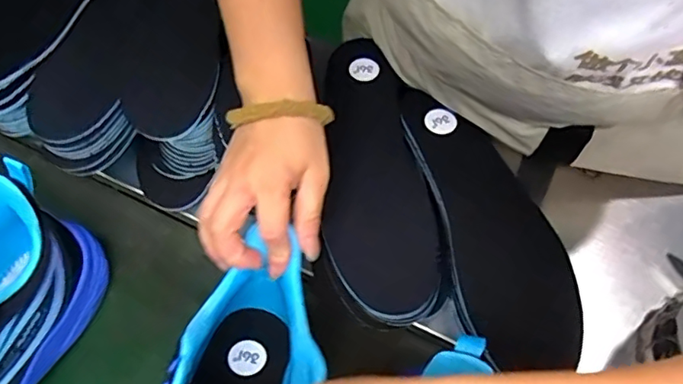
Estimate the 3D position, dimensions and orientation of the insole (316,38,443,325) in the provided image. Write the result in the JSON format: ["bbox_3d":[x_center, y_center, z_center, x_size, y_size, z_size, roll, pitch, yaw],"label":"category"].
[{"bbox_3d":[0.026,-0.021,0.454,0.082,0.018,0.250,-5,59,-4],"label":"insole"}]

